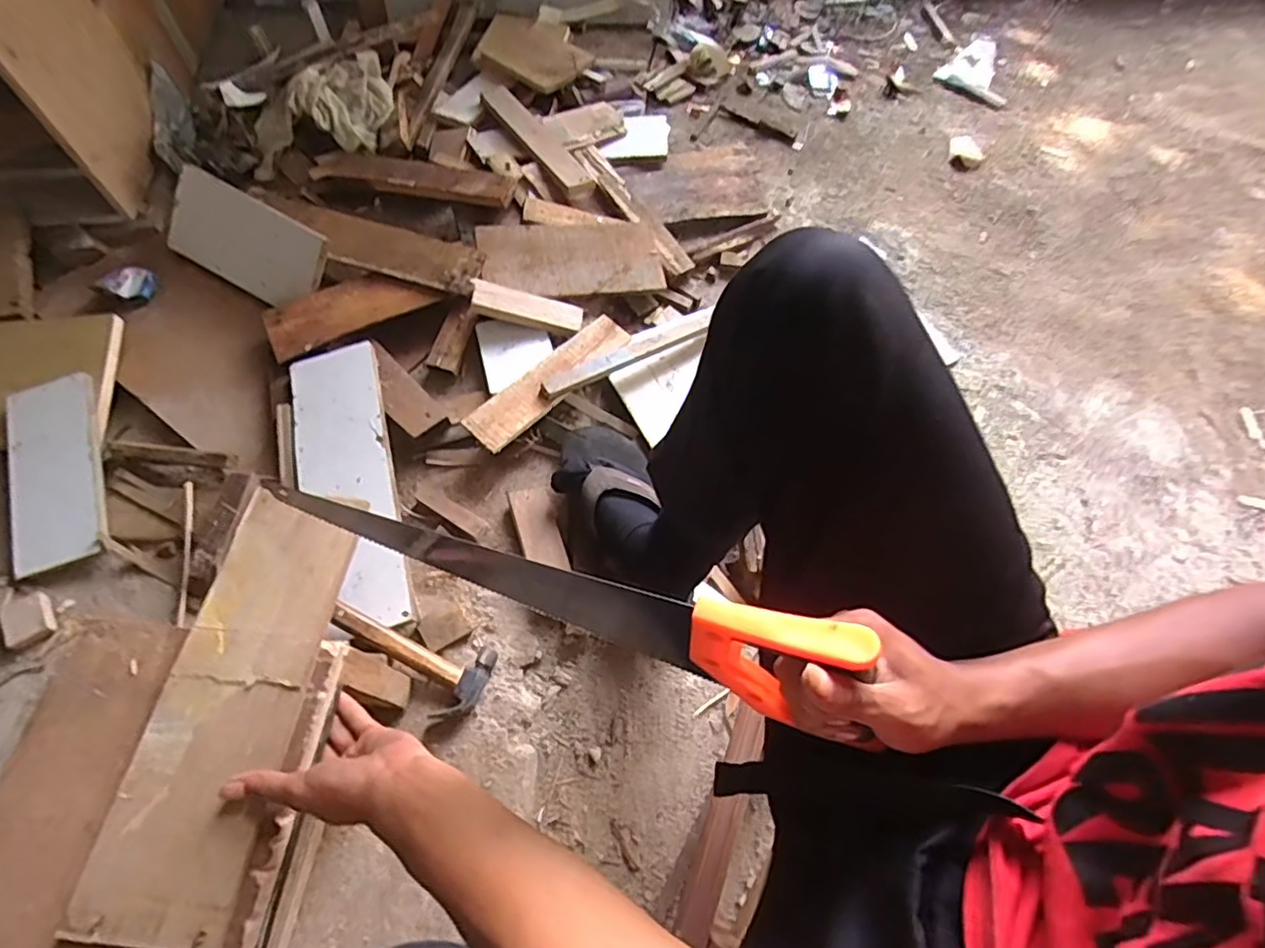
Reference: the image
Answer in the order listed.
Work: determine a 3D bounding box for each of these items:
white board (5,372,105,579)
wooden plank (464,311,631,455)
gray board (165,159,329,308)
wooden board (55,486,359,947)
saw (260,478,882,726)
[{"bbox_3d":[-0.753,-0.004,0.791,0.110,0.010,0.257,-20,73,-6],"label":"white board"},{"bbox_3d":[-0.114,-0.140,0.872,0.071,0.023,0.282,39,68,18],"label":"wooden plank"},{"bbox_3d":[-0.601,-0.361,0.945,0.271,0.011,0.136,27,107,6],"label":"gray board"},{"bbox_3d":[-0.321,0.176,0.492,0.108,0.013,0.330,5,62,1],"label":"wooden board"},{"bbox_3d":[-0.056,0.073,0.395,0.377,0.093,0.034,15,63,11],"label":"saw"}]

